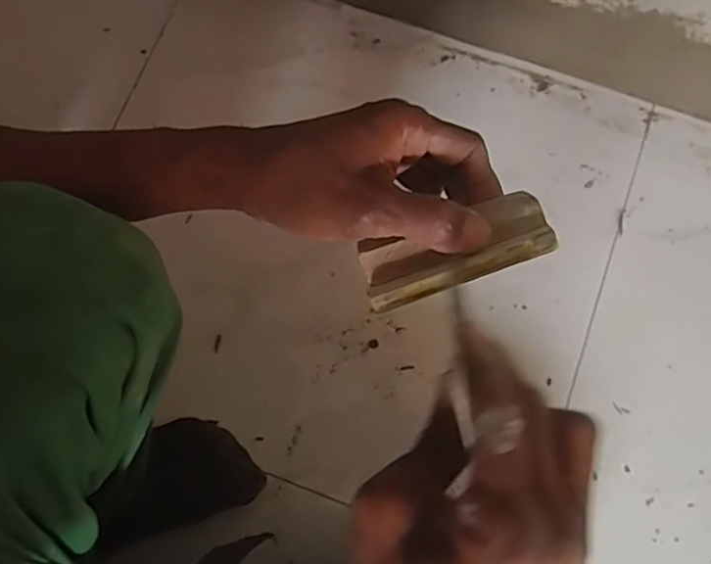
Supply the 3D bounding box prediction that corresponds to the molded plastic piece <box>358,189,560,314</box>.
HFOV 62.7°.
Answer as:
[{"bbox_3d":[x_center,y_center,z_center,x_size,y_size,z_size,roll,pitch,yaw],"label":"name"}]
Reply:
[{"bbox_3d":[0.053,-0.017,0.311,0.099,0.015,0.038,-21,78,6],"label":"molded plastic piece"}]

